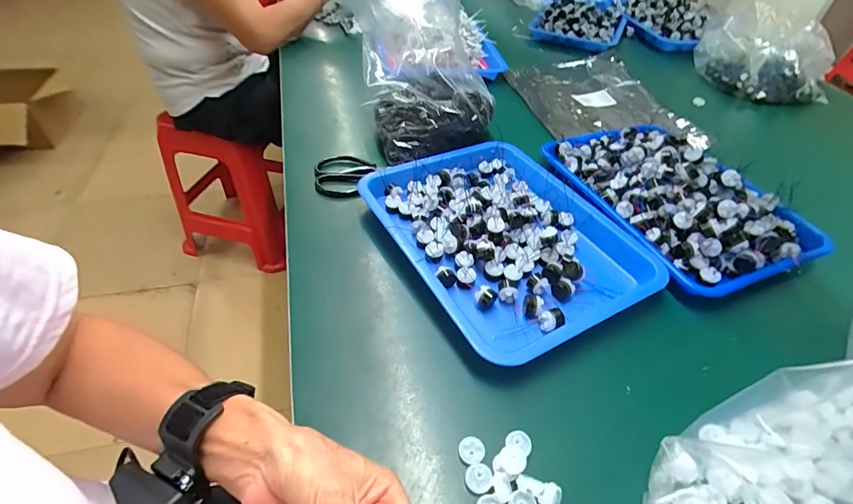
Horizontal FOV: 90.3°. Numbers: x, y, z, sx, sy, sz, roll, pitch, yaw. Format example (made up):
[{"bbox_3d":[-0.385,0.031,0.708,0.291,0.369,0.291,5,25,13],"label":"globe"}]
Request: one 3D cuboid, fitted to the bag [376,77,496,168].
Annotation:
[{"bbox_3d":[0.011,-0.207,0.652,0.170,0.070,0.132,-21,51,-22],"label":"bag"}]

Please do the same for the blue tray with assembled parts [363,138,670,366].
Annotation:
[{"bbox_3d":[0.088,-0.026,0.523,0.248,0.039,0.320,-21,51,-23],"label":"blue tray with assembled parts"}]

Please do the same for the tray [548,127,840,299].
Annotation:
[{"bbox_3d":[0.337,-0.086,0.588,0.238,0.081,0.324,-15,49,-17],"label":"tray"}]

